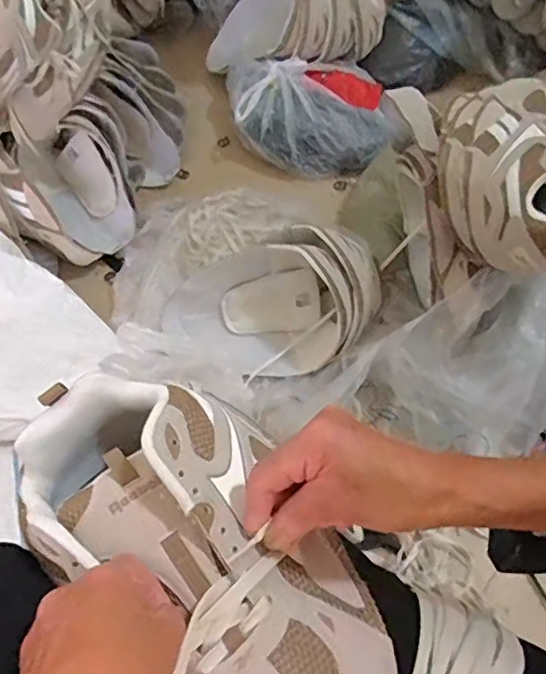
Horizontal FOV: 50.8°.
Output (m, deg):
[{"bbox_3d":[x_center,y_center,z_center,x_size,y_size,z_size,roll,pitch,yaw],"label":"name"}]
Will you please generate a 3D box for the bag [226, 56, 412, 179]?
[{"bbox_3d":[0.060,-0.369,0.959,0.272,0.087,0.174,1,63,2],"label":"bag"}]

